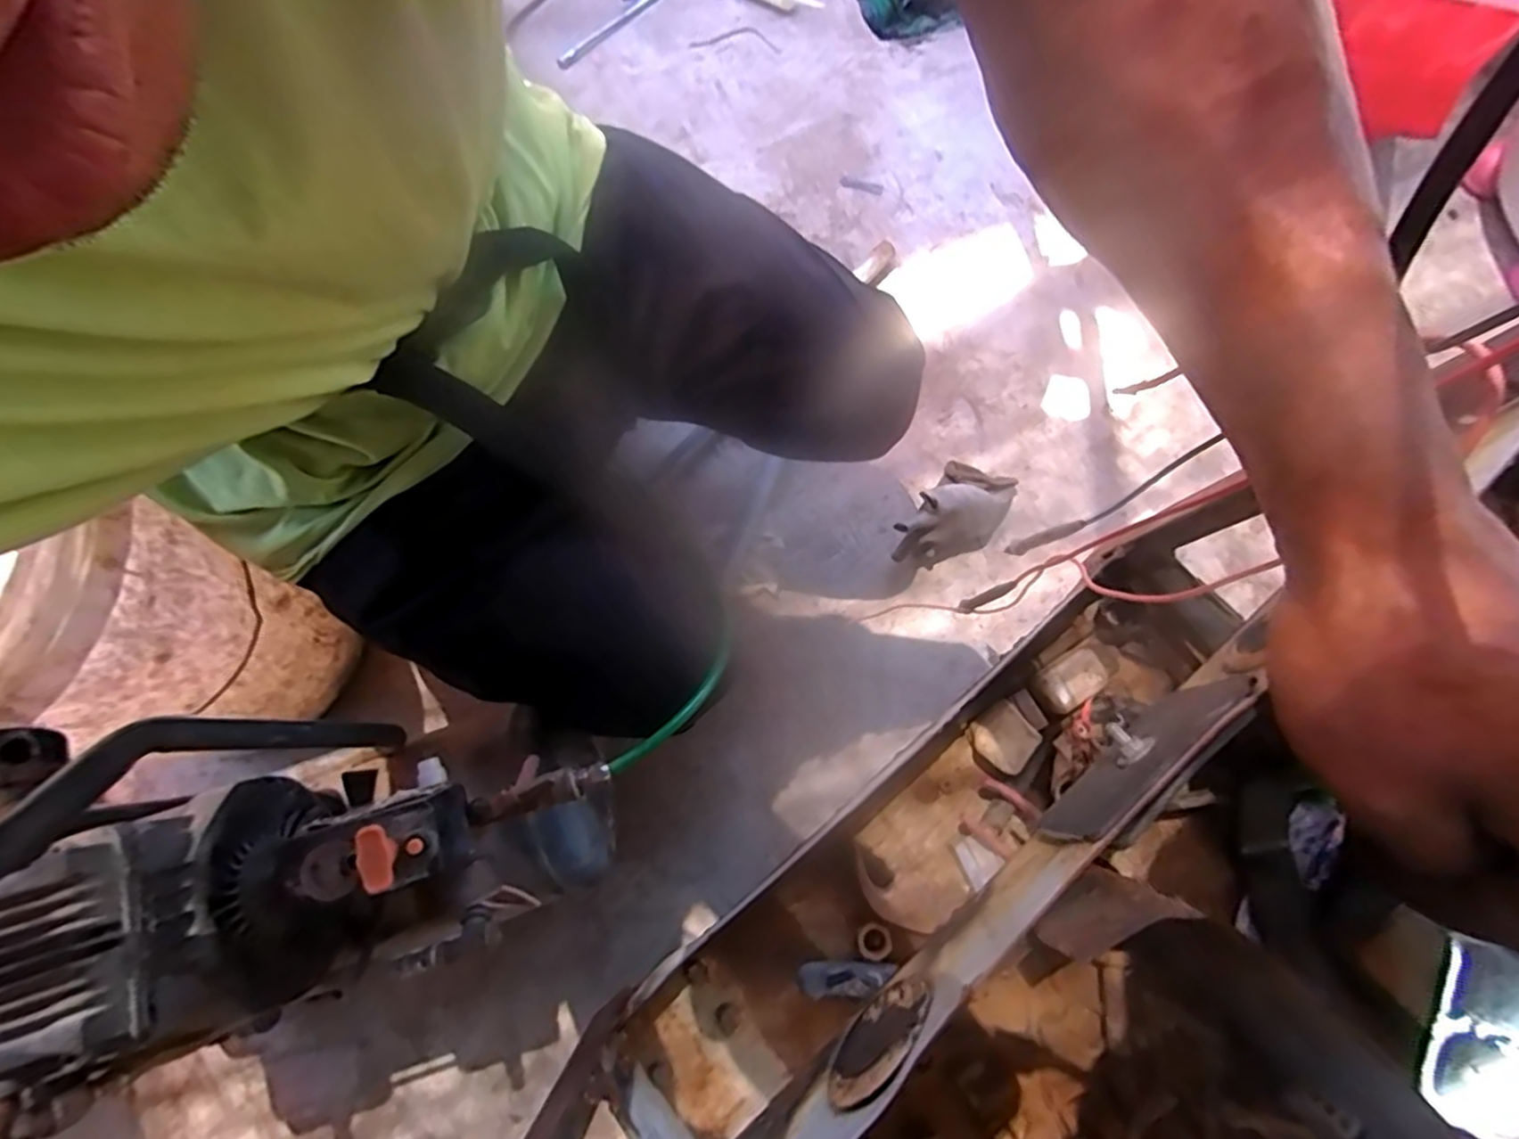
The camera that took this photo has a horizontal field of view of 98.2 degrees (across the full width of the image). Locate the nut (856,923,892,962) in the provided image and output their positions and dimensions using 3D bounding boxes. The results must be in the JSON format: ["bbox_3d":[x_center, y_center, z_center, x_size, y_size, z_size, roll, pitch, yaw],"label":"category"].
[{"bbox_3d":[0.101,0.327,0.576,0.029,0.008,0.030,0,78,-1],"label":"nut"}]

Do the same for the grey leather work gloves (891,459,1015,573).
[{"bbox_3d":[0.222,-0.060,0.744,0.090,0.064,0.161,42,81,8],"label":"grey leather work gloves"}]

